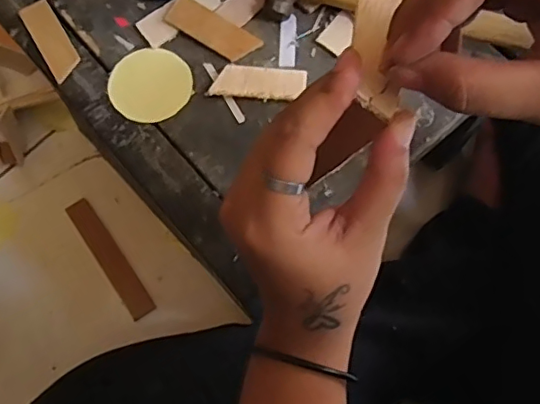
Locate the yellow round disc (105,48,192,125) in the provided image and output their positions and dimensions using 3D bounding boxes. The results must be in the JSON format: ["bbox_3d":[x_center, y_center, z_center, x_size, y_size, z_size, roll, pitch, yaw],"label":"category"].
[{"bbox_3d":[-0.079,-0.078,0.367,0.053,0.004,0.052,0,73,0],"label":"yellow round disc"}]

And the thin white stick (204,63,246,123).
[{"bbox_3d":[-0.030,-0.073,0.366,0.006,0.004,0.050,-29,75,-8],"label":"thin white stick"}]

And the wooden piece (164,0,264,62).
[{"bbox_3d":[-0.039,-0.116,0.374,0.064,0.006,0.023,32,76,9],"label":"wooden piece"}]

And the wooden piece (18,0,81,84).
[{"bbox_3d":[-0.150,-0.112,0.379,0.021,0.004,0.065,-30,75,-8],"label":"wooden piece"}]

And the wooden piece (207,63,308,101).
[{"bbox_3d":[-0.007,-0.079,0.365,0.060,0.005,0.024,6,73,2],"label":"wooden piece"}]

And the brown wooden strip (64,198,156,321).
[{"bbox_3d":[-0.156,0.054,0.542,0.024,0.005,0.133,-34,76,-9],"label":"brown wooden strip"}]

